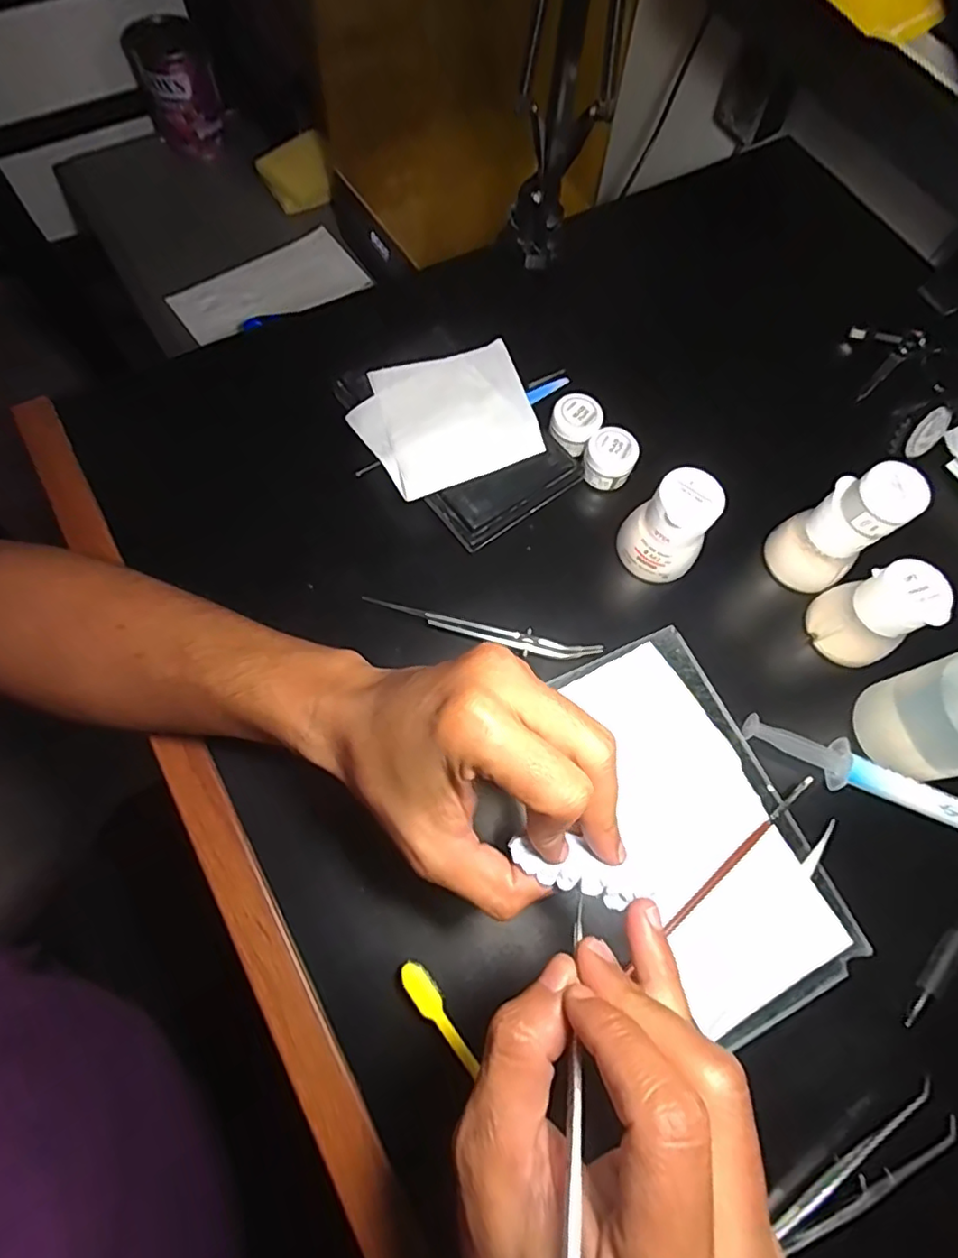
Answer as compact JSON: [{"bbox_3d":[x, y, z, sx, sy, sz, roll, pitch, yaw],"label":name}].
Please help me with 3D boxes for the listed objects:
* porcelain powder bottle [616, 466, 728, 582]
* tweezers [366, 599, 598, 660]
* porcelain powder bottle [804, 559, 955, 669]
[{"bbox_3d":[0.115,-0.061,0.354,0.046,0.058,0.043,1,70,-3],"label":"porcelain powder bottle"},{"bbox_3d":[0.002,0.001,0.352,0.140,0.006,0.013,14,69,1],"label":"tweezers"},{"bbox_3d":[0.232,-0.009,0.345,0.040,0.064,0.050,-24,73,-12],"label":"porcelain powder bottle"}]

